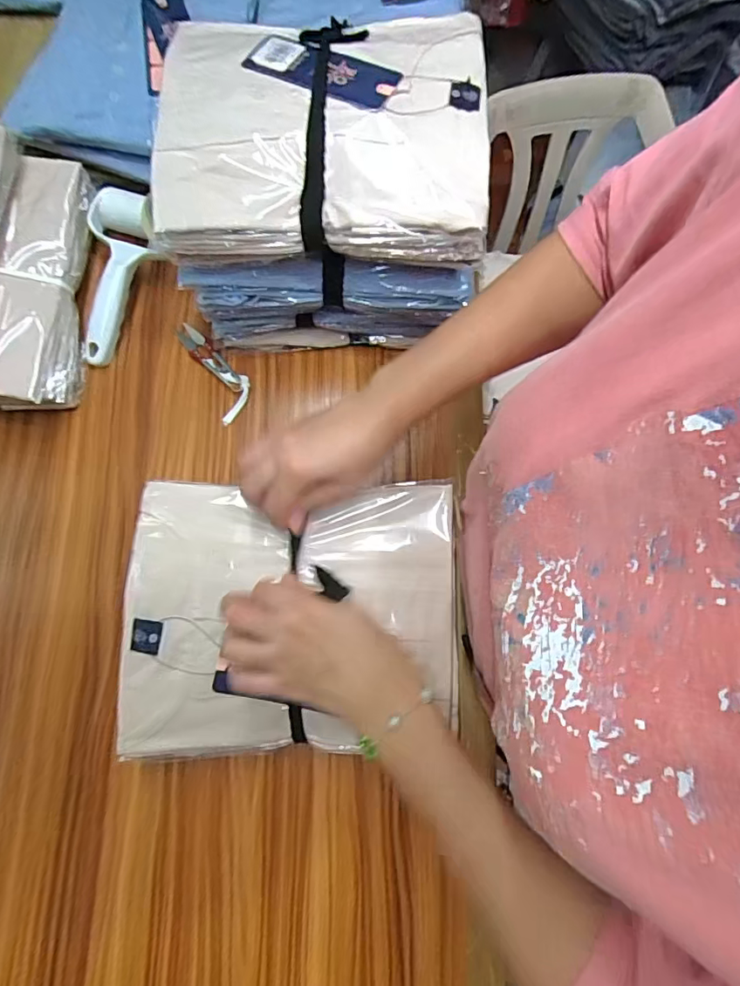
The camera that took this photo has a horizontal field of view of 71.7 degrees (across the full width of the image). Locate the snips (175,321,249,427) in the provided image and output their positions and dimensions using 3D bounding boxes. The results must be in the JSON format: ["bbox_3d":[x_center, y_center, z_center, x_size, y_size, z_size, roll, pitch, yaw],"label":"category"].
[{"bbox_3d":[-0.160,-0.131,0.536,0.042,0.006,0.118,-28,78,-7],"label":"snips"}]

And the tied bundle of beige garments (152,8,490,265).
[{"bbox_3d":[-0.035,-0.288,0.411,0.251,0.053,0.200,1,76,0],"label":"tied bundle of beige garments"}]

